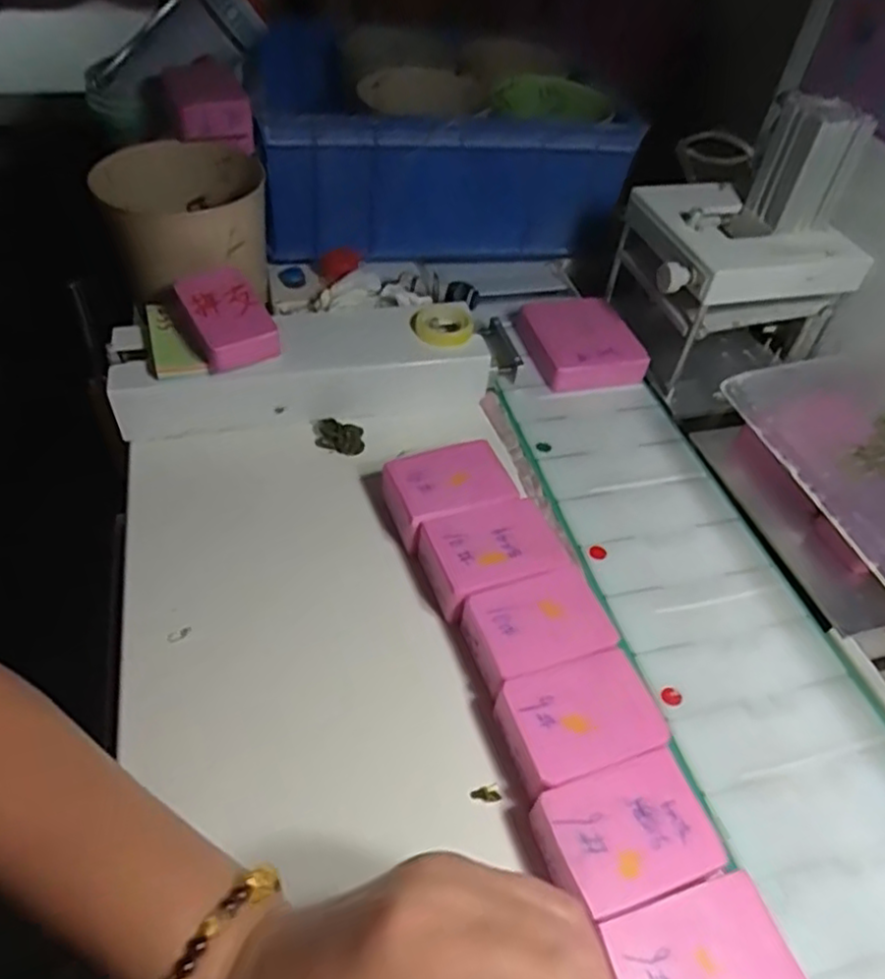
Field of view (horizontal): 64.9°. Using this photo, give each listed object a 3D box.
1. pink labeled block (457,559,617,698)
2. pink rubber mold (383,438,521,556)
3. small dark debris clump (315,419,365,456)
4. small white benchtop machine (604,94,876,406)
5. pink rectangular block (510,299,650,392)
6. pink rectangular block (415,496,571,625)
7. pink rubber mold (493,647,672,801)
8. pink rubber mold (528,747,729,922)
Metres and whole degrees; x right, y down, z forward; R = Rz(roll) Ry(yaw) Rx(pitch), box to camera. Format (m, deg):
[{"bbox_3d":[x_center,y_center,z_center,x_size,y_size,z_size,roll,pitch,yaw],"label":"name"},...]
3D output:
[{"bbox_3d":[0.049,0.077,0.372,0.075,0.029,0.052,-17,52,-17],"label":"pink labeled block"},{"bbox_3d":[0.003,0.004,0.435,0.075,0.034,0.052,-15,51,-16],"label":"pink rubber mold"},{"bbox_3d":[-0.072,-0.038,0.485,0.035,0.006,0.026,7,49,3],"label":"small dark debris clump"},{"bbox_3d":[0.213,-0.183,0.517,0.142,0.174,0.127,-9,50,-12],"label":"small white benchtop machine"},{"bbox_3d":[0.108,-0.115,0.547,0.080,0.026,0.089,-7,50,-10],"label":"pink rectangular block"},{"bbox_3d":[0.028,0.040,0.405,0.075,0.031,0.054,-14,51,-15],"label":"pink rectangular block"},{"bbox_3d":[0.066,0.115,0.340,0.073,0.029,0.052,-14,51,-15],"label":"pink rubber mold"},{"bbox_3d":[0.078,0.154,0.306,0.072,0.027,0.051,-13,51,-15],"label":"pink rubber mold"}]

